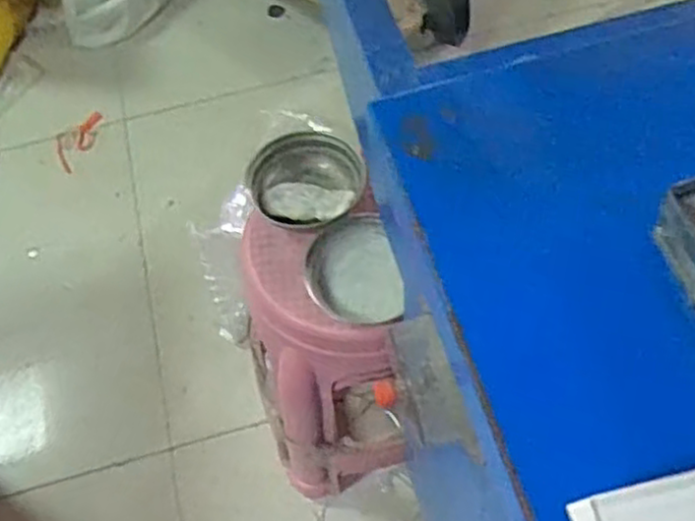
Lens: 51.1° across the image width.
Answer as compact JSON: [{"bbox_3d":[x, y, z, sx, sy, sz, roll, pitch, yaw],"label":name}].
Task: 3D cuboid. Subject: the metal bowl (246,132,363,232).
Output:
[{"bbox_3d":[-0.050,-0.105,0.971,0.152,0.045,0.171,-32,62,-12],"label":"metal bowl"}]

